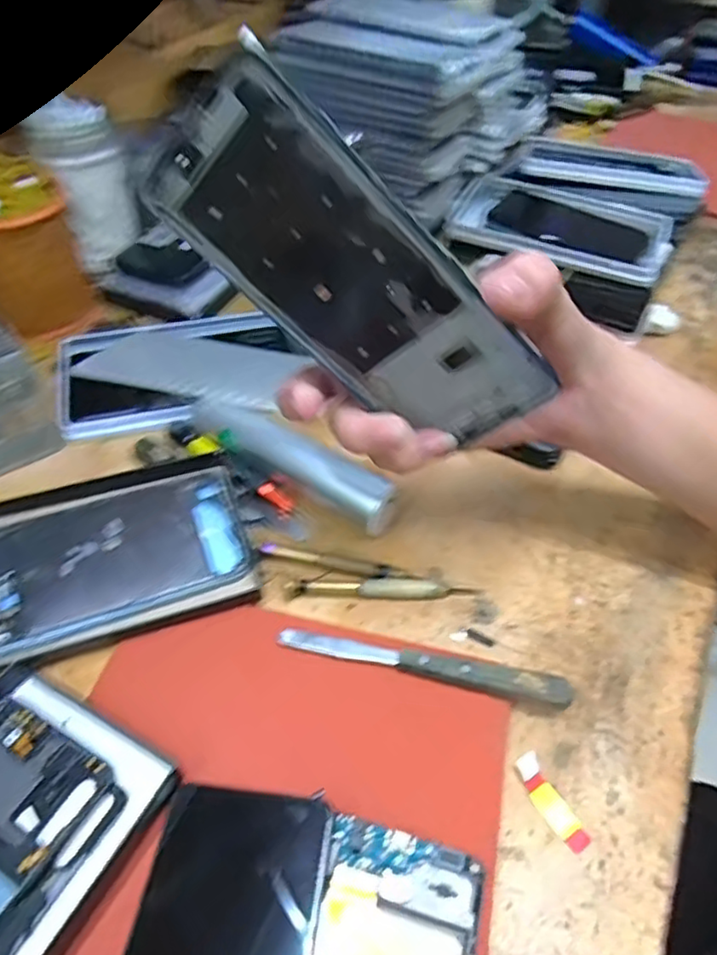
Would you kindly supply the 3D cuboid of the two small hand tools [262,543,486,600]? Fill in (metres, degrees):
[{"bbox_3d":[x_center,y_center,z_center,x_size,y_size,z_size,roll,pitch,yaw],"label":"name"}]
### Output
[{"bbox_3d":[0.004,0.059,0.362,0.119,0.008,0.028,9,49,4],"label":"two small hand tools"}]

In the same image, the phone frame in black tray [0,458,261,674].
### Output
[{"bbox_3d":[-0.146,0.045,0.352,0.169,0.013,0.099,-15,51,-16],"label":"phone frame in black tray"}]

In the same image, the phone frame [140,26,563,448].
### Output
[{"bbox_3d":[0.000,-0.069,0.238,0.156,0.072,0.005,39,49,-20],"label":"phone frame"}]

